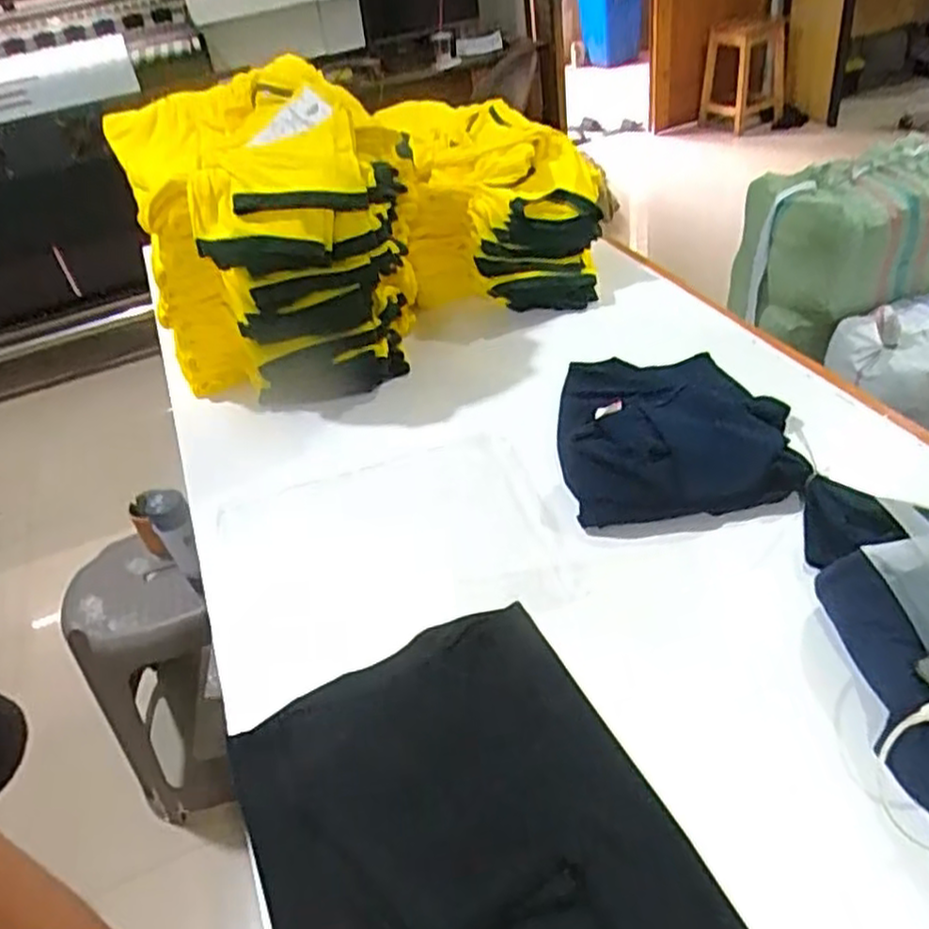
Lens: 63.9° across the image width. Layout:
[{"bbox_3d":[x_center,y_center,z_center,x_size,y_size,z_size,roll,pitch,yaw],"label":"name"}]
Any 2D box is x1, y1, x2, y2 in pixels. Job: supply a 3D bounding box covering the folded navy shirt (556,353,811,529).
[{"bbox_3d":[0.242,-0.048,0.877,0.260,0.059,0.304,-3,40,9],"label":"folded navy shirt"}]

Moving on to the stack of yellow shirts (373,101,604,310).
[{"bbox_3d":[0.056,-0.450,1.252,0.317,0.264,0.395,-5,39,7],"label":"stack of yellow shirts"}]

